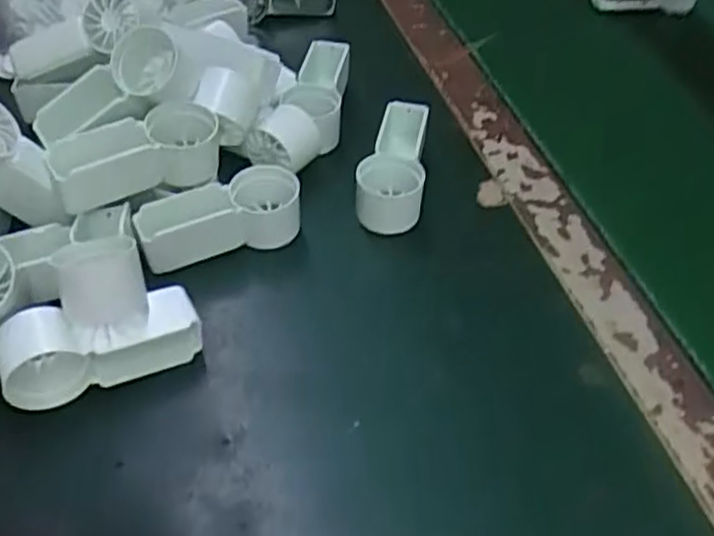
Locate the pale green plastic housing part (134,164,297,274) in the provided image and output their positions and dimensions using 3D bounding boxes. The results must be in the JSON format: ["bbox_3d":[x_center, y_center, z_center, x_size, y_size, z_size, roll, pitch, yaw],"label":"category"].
[{"bbox_3d":[-0.081,-0.027,0.443,0.093,0.042,0.038,-16,50,-18],"label":"pale green plastic housing part"}]

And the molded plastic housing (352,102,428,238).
[{"bbox_3d":[0.022,-0.063,0.480,0.041,0.037,0.094,5,47,1],"label":"molded plastic housing"}]

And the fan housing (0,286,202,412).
[{"bbox_3d":[-0.127,0.037,0.372,0.093,0.041,0.033,-17,50,-19],"label":"fan housing"}]

